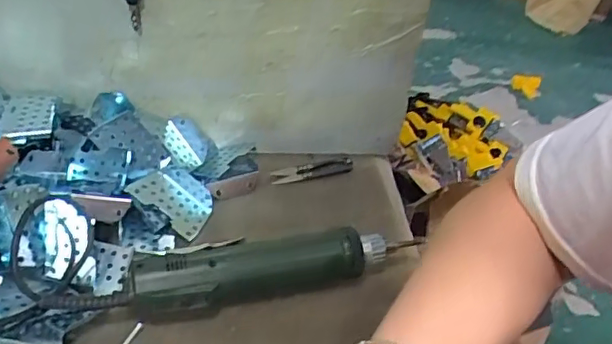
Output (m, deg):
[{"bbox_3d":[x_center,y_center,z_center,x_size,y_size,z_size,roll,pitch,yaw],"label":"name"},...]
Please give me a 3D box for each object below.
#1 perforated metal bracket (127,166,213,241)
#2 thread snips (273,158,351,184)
[{"bbox_3d":[-0.120,0.025,0.533,0.072,0.010,0.059,39,39,2],"label":"perforated metal bracket"},{"bbox_3d":[0.007,-0.001,0.618,0.093,0.009,0.018,-10,38,-21],"label":"thread snips"}]

